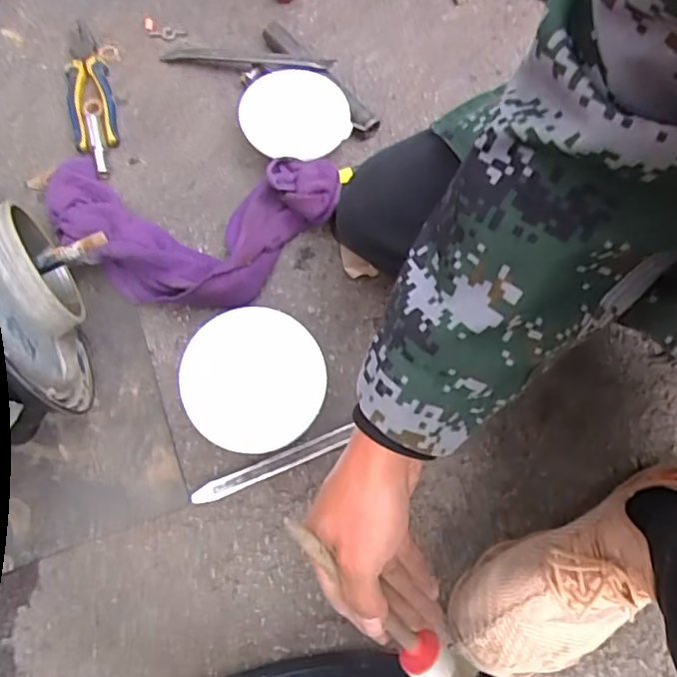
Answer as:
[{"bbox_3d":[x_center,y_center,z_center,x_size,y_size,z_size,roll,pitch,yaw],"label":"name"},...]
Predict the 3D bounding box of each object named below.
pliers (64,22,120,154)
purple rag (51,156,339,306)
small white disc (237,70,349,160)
[{"bbox_3d":[-0.311,-0.310,0.719,0.056,0.017,0.176,-15,74,-5],"label":"pliers"},{"bbox_3d":[-0.166,-0.125,0.654,0.326,0.057,0.176,2,73,0],"label":"purple rag"},{"bbox_3d":[-0.052,-0.271,0.705,0.127,0.011,0.116,-6,80,-5],"label":"small white disc"}]

